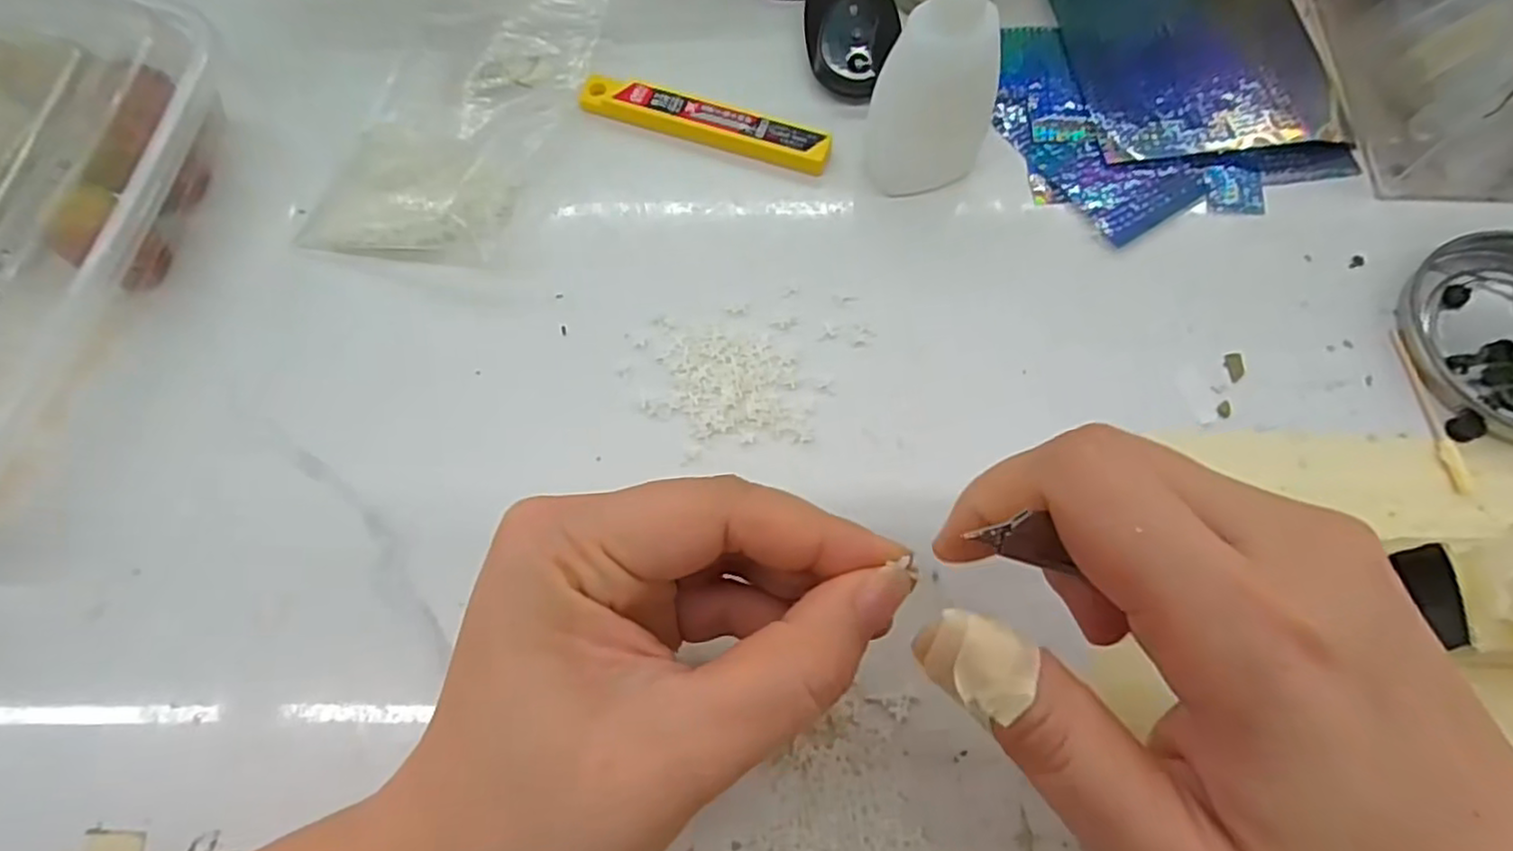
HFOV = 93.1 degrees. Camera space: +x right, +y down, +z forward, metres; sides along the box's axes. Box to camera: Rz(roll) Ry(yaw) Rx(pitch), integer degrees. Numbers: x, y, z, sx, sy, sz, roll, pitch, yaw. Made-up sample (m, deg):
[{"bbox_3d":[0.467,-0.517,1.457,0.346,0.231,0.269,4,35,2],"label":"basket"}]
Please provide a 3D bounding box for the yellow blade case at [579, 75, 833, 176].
[{"bbox_3d":[-0.021,-0.118,0.282,0.101,0.008,0.017,19,70,8],"label":"yellow blade case"}]

